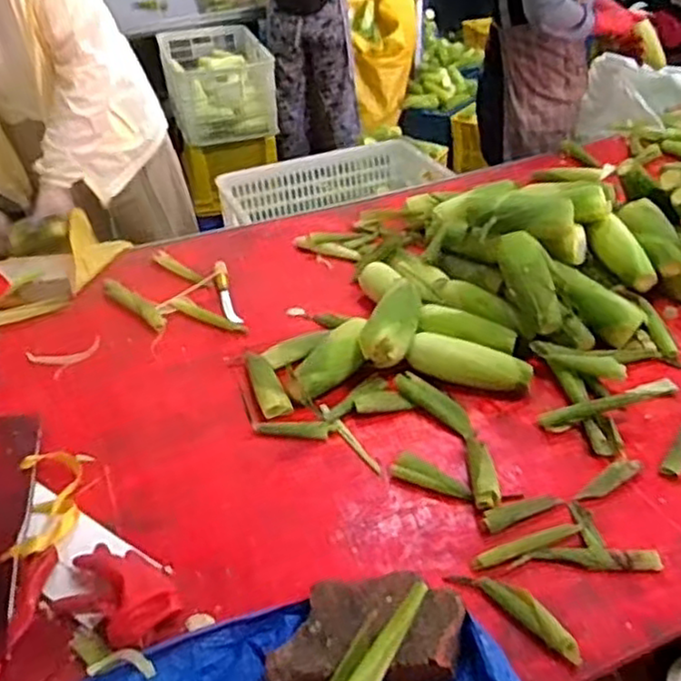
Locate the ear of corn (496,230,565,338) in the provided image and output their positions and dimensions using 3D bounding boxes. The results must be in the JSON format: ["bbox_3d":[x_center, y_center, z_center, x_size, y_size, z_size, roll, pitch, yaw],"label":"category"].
[{"bbox_3d":[0.331,-0.100,1.195,0.070,0.066,0.199,-12,72,-10],"label":"ear of corn"}]

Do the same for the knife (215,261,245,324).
[{"bbox_3d":[-0.230,-0.098,1.395,0.029,0.029,0.225,-13,38,-12],"label":"knife"}]

